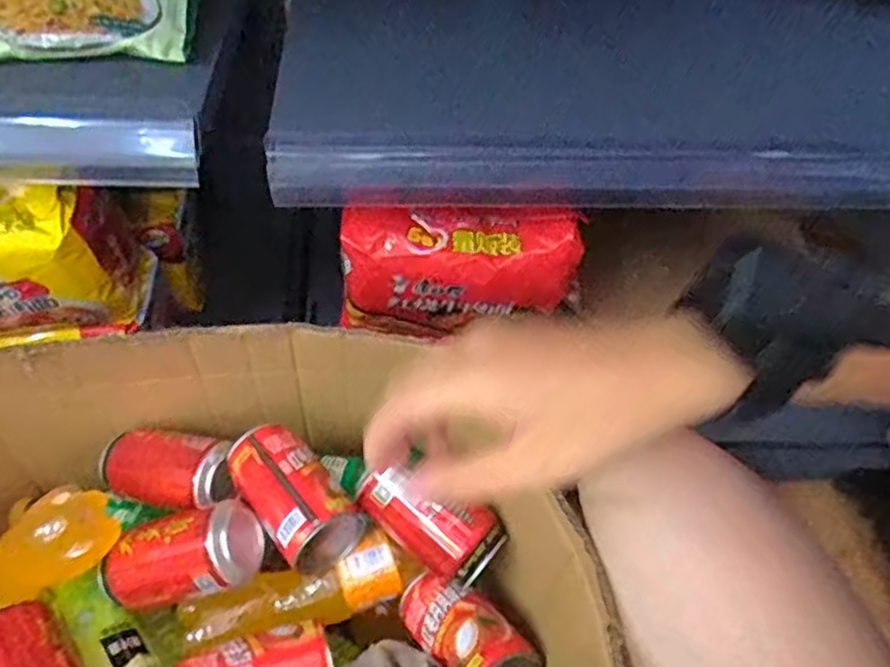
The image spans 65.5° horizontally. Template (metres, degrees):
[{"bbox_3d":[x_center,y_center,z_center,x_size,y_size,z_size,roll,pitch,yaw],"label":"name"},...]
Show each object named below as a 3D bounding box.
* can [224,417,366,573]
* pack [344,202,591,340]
[{"bbox_3d":[-0.124,0.125,0.552,0.064,0.055,0.120,-33,61,-27],"label":"can"},{"bbox_3d":[0.011,-0.044,0.597,0.195,0.137,0.046,1,51,-5],"label":"pack"}]

